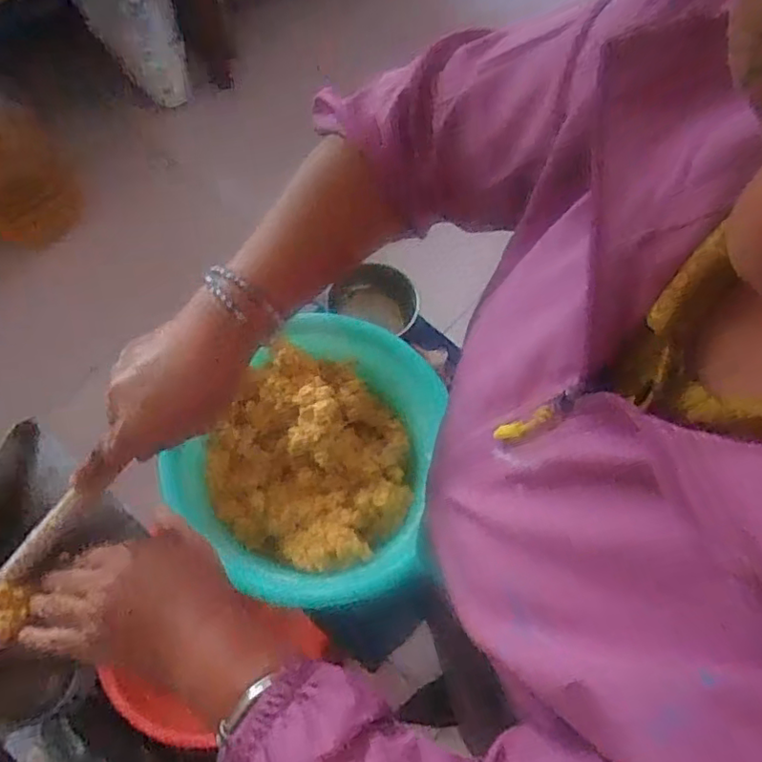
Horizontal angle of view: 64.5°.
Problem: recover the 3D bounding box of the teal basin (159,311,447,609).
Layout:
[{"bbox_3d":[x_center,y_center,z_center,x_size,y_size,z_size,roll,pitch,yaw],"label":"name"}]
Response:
[{"bbox_3d":[-0.118,0.116,0.946,0.394,0.124,0.423,1,65,-2],"label":"teal basin"}]

